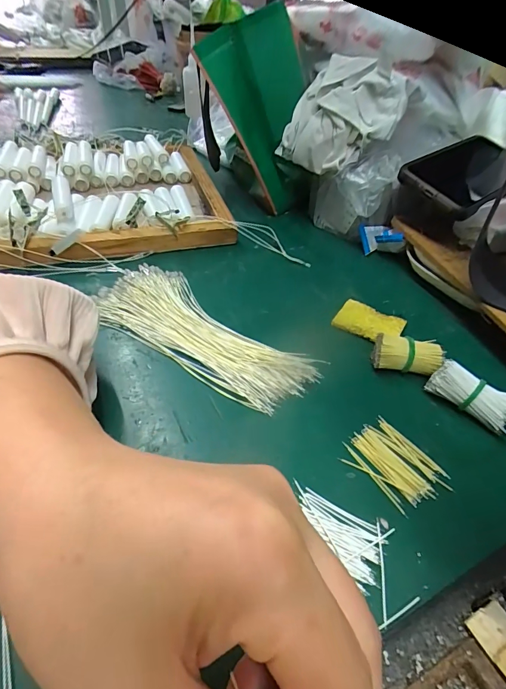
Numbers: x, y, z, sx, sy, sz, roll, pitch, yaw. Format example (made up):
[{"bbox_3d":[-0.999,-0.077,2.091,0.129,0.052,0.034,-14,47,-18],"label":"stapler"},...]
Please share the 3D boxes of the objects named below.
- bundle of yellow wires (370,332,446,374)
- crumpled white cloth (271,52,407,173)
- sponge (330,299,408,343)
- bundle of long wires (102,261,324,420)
[{"bbox_3d":[0.113,0.010,0.281,0.049,0.025,0.019,8,43,4],"label":"bundle of yellow wires"},{"bbox_3d":[0.088,-0.235,0.389,0.120,0.088,0.082,16,44,13],"label":"crumpled white cloth"},{"bbox_3d":[0.099,-0.018,0.323,0.053,0.007,0.037,25,47,21],"label":"sponge"},{"bbox_3d":[-0.043,-0.012,0.301,0.190,0.012,0.077,32,49,26],"label":"bundle of long wires"}]

